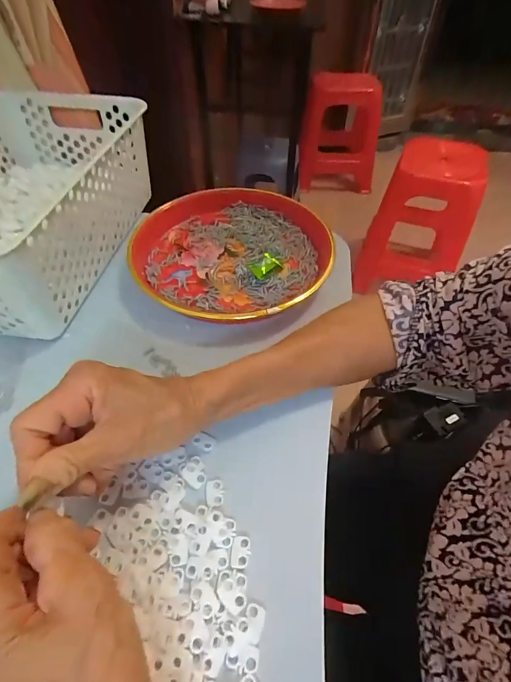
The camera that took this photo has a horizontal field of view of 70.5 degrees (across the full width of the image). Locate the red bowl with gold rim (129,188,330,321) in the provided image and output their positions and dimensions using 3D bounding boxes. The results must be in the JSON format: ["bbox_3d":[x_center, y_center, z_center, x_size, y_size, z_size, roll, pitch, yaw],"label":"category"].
[{"bbox_3d":[-0.028,-0.103,0.404,0.208,0.034,0.216,1,49,-1],"label":"red bowl with gold rim"}]

